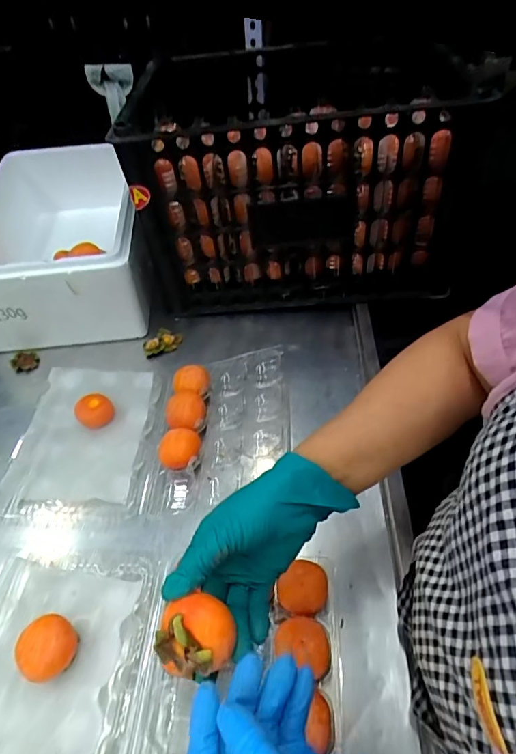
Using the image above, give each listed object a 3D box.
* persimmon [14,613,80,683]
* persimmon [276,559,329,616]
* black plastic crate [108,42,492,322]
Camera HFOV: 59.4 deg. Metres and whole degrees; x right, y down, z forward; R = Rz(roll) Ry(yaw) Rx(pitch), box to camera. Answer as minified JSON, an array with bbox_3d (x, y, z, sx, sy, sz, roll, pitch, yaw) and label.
[{"bbox_3d":[-0.196,0.255,0.424,0.048,0.039,0.051,-1,48,1],"label":"persimmon"},{"bbox_3d":[0.043,0.211,0.447,0.049,0.048,0.050,-1,48,1],"label":"persimmon"},{"bbox_3d":[0.046,-0.338,0.765,0.446,0.303,0.384,1,48,3],"label":"black plastic crate"}]

